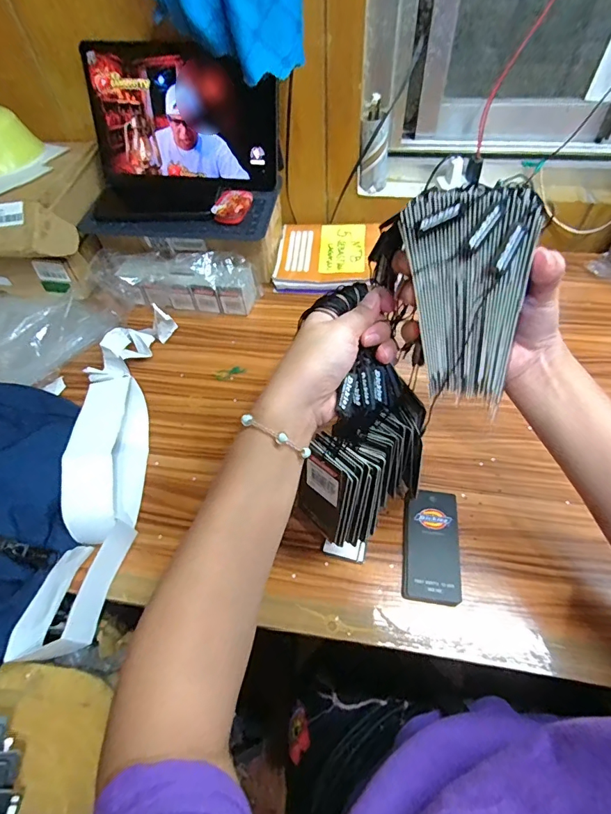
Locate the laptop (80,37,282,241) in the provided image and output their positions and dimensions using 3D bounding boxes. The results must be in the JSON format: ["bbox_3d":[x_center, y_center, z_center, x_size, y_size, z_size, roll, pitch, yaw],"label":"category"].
[{"bbox_3d":[-0.185,-0.348,0.589,0.276,0.163,0.172,7,54,8],"label":"laptop"}]

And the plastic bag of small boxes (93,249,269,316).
[{"bbox_3d":[-0.196,-0.186,0.631,0.246,0.074,0.075,2,55,4],"label":"plastic bag of small boxes"}]

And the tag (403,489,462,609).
[{"bbox_3d":[0.125,0.135,0.432,0.055,0.007,0.113,2,54,11],"label":"tag"}]

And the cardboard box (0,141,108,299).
[{"bbox_3d":[-0.457,-0.270,0.654,0.296,0.144,0.236,-1,55,2],"label":"cardboard box"}]

